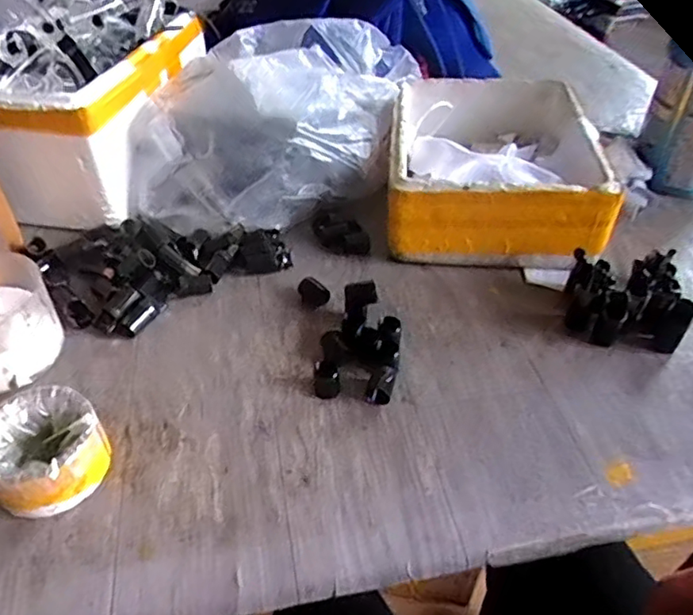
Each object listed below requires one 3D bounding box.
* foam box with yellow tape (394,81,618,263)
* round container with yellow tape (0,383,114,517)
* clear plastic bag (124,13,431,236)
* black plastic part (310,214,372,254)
[{"bbox_3d":[0.171,-0.179,0.709,0.236,0.106,0.295,5,43,5],"label":"foam box with yellow tape"},{"bbox_3d":[-0.233,0.112,0.446,0.088,0.051,0.084,0,43,0],"label":"round container with yellow tape"},{"bbox_3d":[-0.083,-0.240,0.736,0.271,0.186,0.333,12,45,13],"label":"clear plastic bag"},{"bbox_3d":[-0.006,-0.085,0.673,0.069,0.023,0.040,23,48,22],"label":"black plastic part"}]

